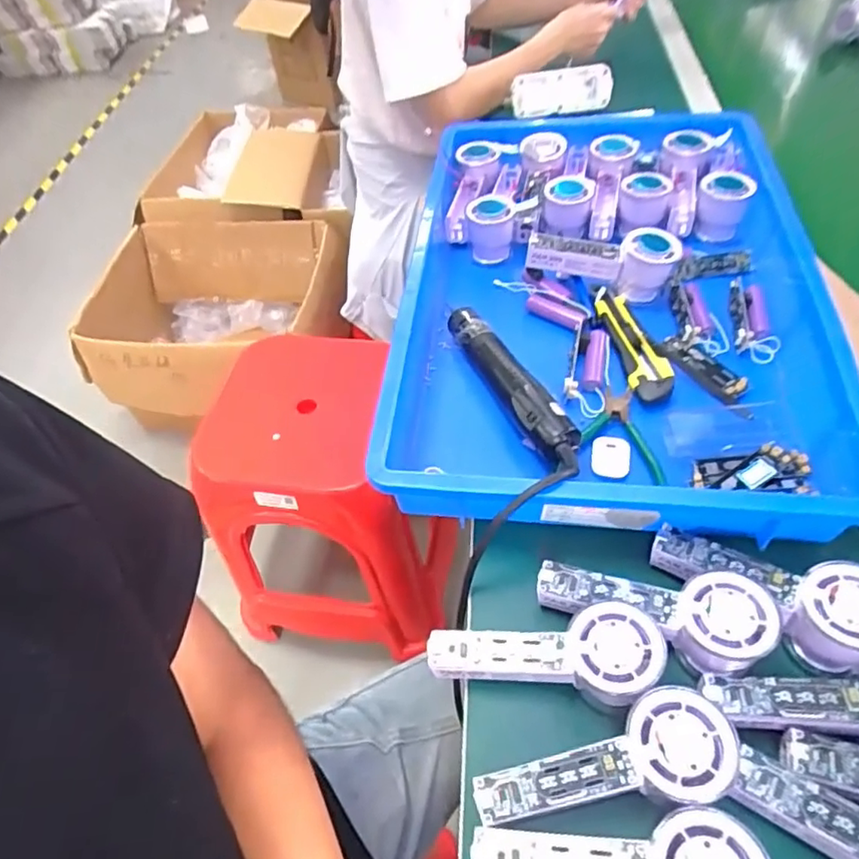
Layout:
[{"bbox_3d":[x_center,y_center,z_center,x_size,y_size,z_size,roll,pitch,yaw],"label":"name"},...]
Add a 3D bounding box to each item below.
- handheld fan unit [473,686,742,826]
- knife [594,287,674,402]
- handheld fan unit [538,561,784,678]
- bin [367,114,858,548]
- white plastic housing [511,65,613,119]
[{"bbox_3d":[0.102,0.197,0.346,0.146,0.037,0.053,-19,52,6],"label":"handheld fan unit"},{"bbox_3d":[0.198,-0.087,0.576,0.041,0.017,0.152,-7,52,0],"label":"knife"},{"bbox_3d":[0.149,0.123,0.402,0.144,0.040,0.054,6,52,26],"label":"handheld fan unit"},{"bbox_3d":[0.175,-0.139,0.597,0.371,0.084,0.543,4,53,8],"label":"bin"},{"bbox_3d":[0.197,-0.499,0.878,0.145,0.058,0.035,-4,52,2],"label":"white plastic housing"}]

